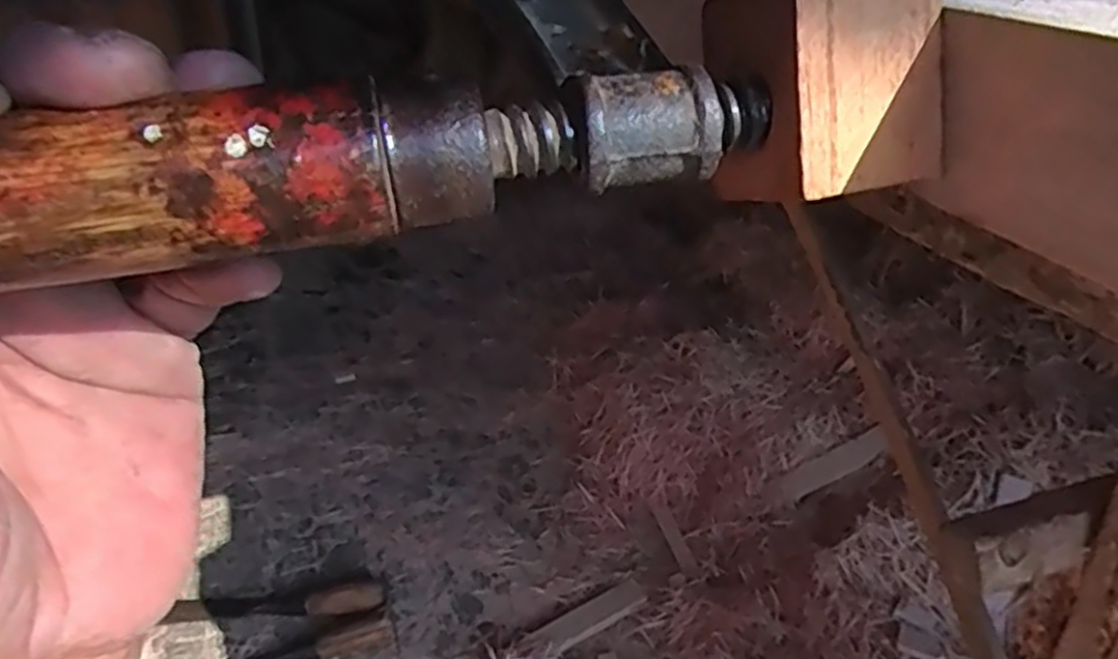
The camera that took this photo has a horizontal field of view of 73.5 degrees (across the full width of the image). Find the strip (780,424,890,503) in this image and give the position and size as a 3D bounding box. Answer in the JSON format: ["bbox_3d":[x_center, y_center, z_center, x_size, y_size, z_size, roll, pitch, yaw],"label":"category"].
[{"bbox_3d":[0.379,0.184,1.027,0.156,0.016,0.036,-31,35,2],"label":"strip"}]

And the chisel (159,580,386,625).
[{"bbox_3d":[-0.348,0.339,0.931,0.261,0.026,0.044,-1,32,-1],"label":"chisel"}]

